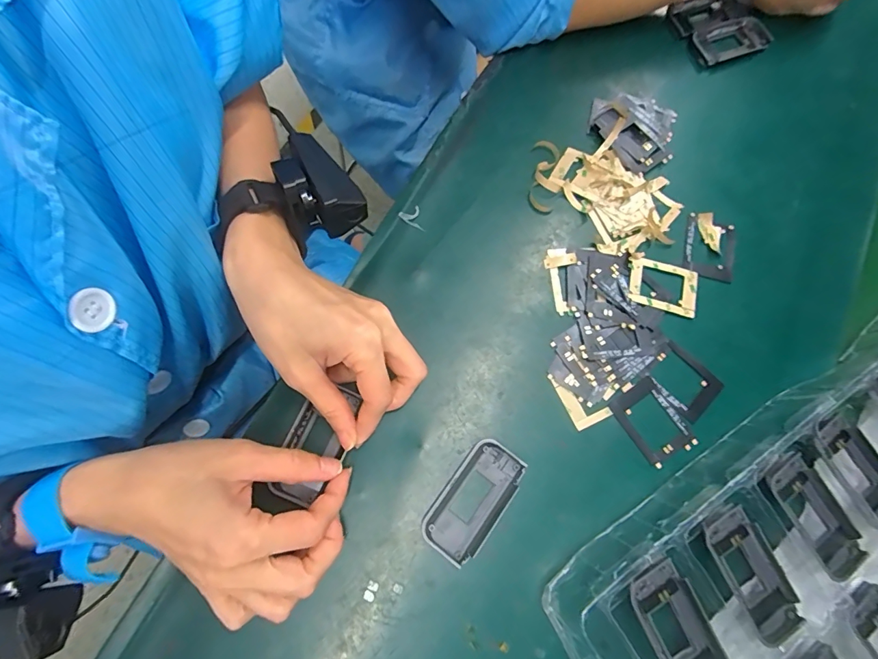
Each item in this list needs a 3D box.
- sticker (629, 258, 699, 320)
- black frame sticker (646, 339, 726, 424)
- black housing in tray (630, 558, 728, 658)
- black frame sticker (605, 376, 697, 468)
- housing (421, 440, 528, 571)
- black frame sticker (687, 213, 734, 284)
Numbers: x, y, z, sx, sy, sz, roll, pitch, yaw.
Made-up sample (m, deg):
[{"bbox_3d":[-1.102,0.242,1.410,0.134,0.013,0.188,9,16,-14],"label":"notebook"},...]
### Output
[{"bbox_3d":[0.173,-0.034,0.332,0.053,0.004,0.038,18,72,3],"label":"sticker"},{"bbox_3d":[0.177,0.036,0.314,0.039,0.004,0.051,-40,78,-13],"label":"black frame sticker"},{"bbox_3d":[0.141,0.178,0.251,0.036,0.016,0.076,-26,75,-10],"label":"black housing in tray"},{"bbox_3d":[0.151,0.066,0.303,0.040,0.004,0.054,-31,76,-11],"label":"black frame sticker"},{"bbox_3d":[0.023,0.111,0.280,0.038,0.008,0.076,36,74,9],"label":"housing"},{"bbox_3d":[0.219,-0.065,0.347,0.035,0.005,0.055,12,72,1],"label":"black frame sticker"}]

